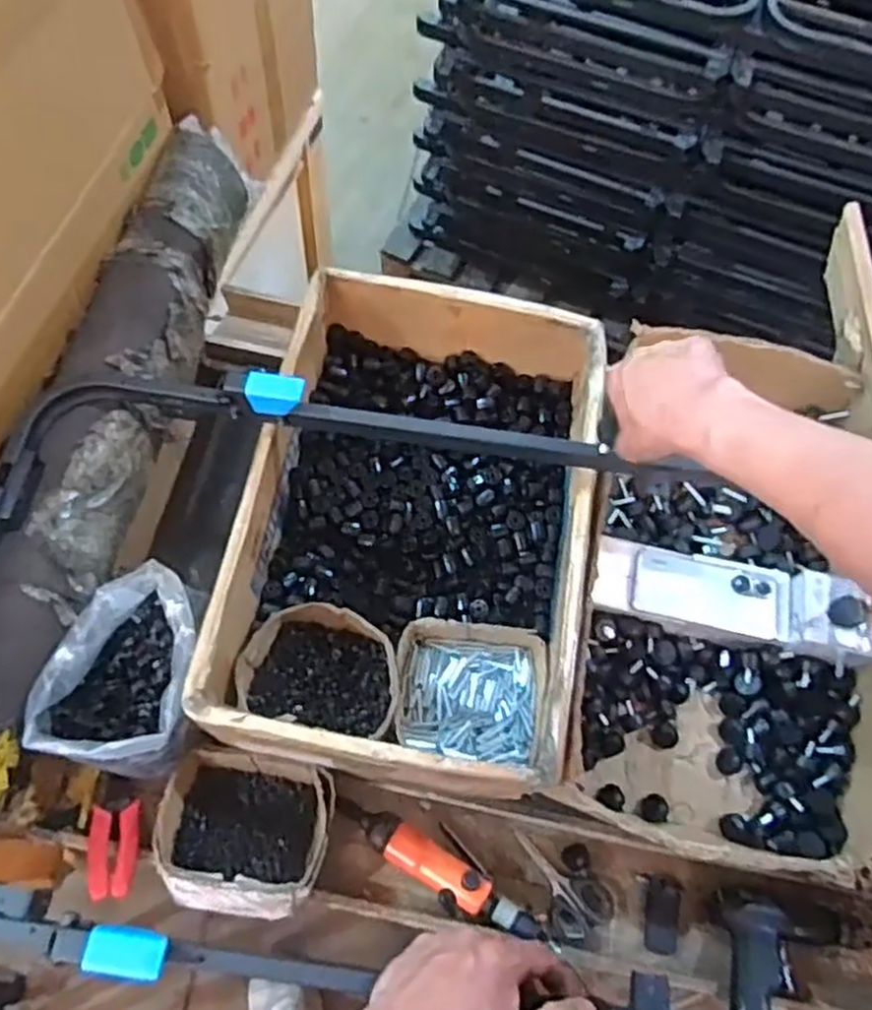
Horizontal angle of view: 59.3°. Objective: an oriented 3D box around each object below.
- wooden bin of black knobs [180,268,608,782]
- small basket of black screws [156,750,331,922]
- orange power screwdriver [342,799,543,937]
[{"bbox_3d":[-0.015,0.015,0.849,0.349,0.154,0.523,10,65,1],"label":"wooden bin of black knobs"},{"bbox_3d":[-0.194,0.330,0.774,0.168,0.071,0.147,8,65,0],"label":"small basket of black screws"},{"bbox_3d":[0.011,0.389,0.814,0.232,0.043,0.066,37,68,13],"label":"orange power screwdriver"}]

